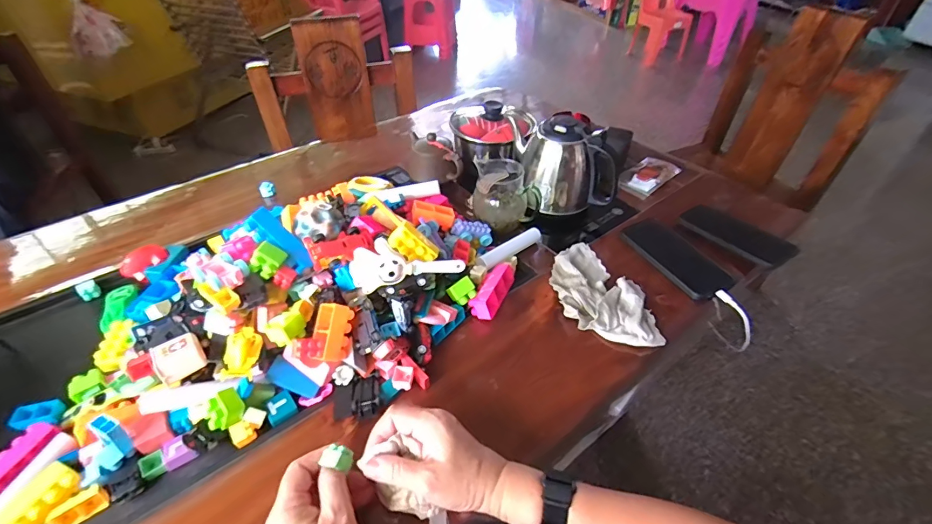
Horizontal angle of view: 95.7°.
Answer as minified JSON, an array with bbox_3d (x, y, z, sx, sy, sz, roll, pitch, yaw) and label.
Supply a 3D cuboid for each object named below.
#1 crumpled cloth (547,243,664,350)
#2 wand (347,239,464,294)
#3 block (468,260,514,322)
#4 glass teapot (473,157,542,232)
[{"bbox_3d":[0.183,0.035,0.583,0.114,0.026,0.192,-3,43,-3],"label":"crumpled cloth"},{"bbox_3d":[-0.067,0.004,0.502,0.132,0.061,0.019,-3,21,-24],"label":"wand"},{"bbox_3d":[0.039,0.037,0.580,0.034,0.031,0.106,18,46,18],"label":"block"},{"bbox_3d":[0.065,-0.111,0.670,0.102,0.087,0.084,5,43,5],"label":"glass teapot"}]

